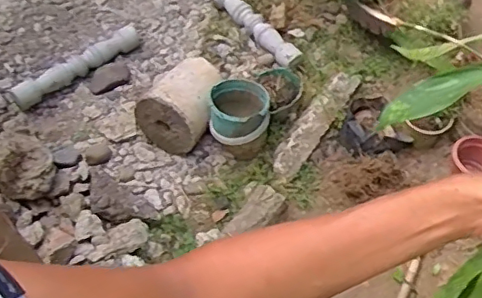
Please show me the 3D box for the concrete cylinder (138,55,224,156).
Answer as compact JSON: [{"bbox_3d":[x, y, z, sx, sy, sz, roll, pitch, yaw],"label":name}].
[{"bbox_3d":[-0.165,-0.145,1.703,0.207,0.203,0.259,19,59,14],"label":"concrete cylinder"}]

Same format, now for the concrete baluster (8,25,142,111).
[{"bbox_3d":[-0.529,-0.270,1.868,0.465,0.075,0.090,-39,63,-21],"label":"concrete baluster"}]

